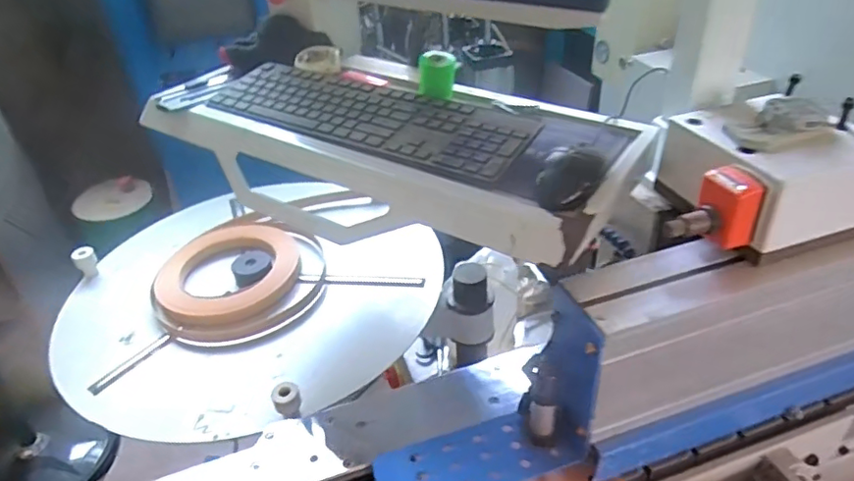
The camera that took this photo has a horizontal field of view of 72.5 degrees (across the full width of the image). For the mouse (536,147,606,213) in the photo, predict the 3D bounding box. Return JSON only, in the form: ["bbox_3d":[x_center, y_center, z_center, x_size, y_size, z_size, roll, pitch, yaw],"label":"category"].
[{"bbox_3d":[0.148,-0.069,0.591,0.053,0.030,0.096,14,41,23],"label":"mouse"}]

